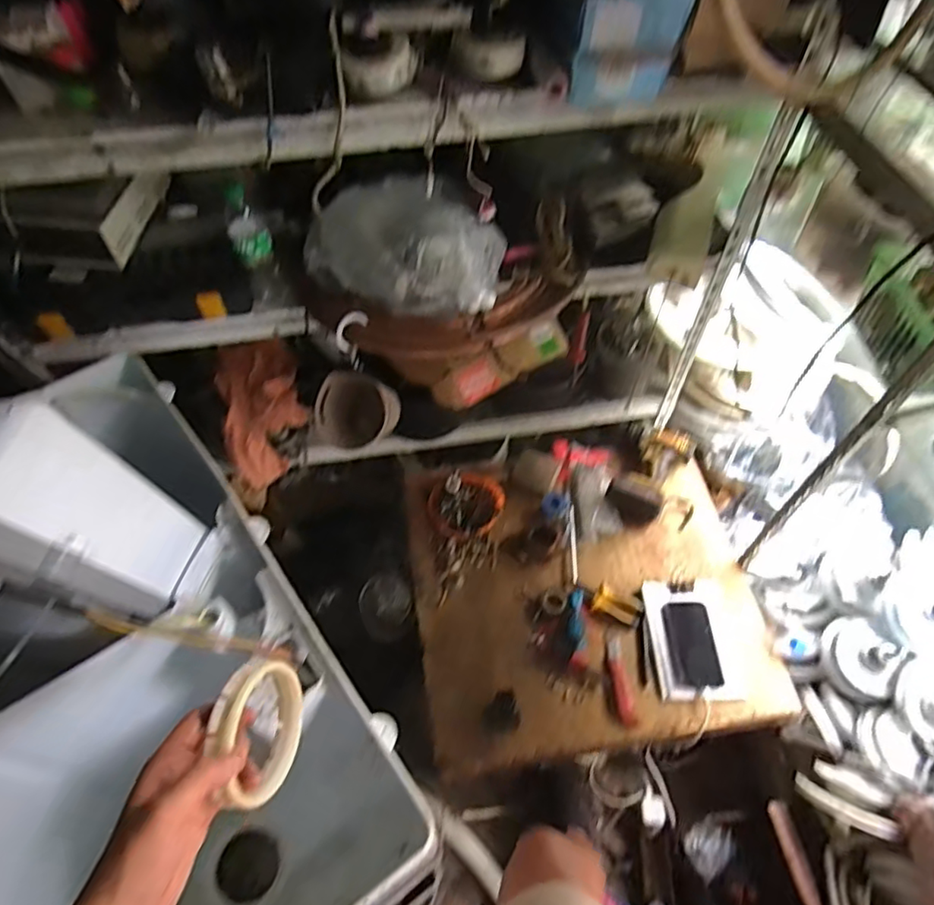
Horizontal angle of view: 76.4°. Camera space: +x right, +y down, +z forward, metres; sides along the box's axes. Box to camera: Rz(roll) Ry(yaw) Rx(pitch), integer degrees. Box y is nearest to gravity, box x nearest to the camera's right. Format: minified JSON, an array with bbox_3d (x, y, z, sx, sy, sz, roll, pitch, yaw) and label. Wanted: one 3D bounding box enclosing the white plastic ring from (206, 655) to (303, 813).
[{"bbox_3d":[-0.154,0.208,0.439,0.035,0.088,0.093,2,55,3],"label":"white plastic ring"}]

